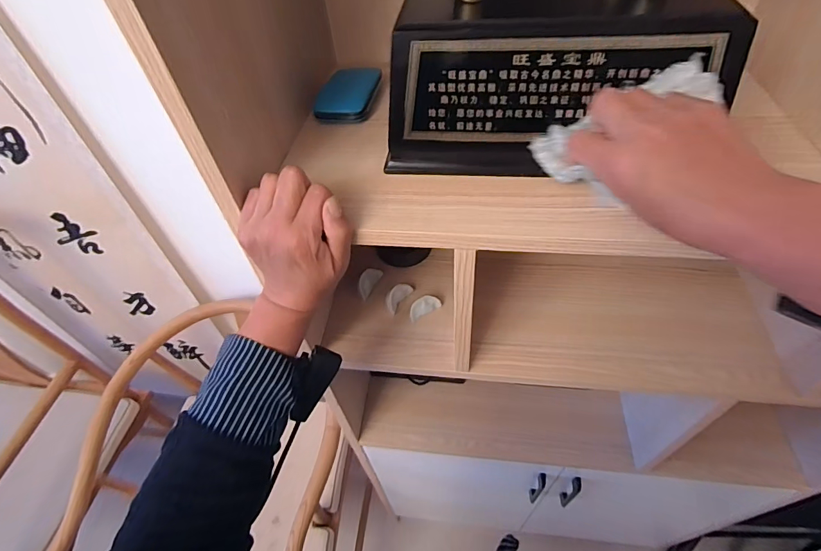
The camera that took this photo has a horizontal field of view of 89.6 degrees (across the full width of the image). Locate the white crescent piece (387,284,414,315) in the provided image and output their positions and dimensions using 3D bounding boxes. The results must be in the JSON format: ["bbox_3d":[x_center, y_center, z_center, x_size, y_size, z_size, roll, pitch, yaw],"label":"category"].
[{"bbox_3d":[-0.016,0.025,0.576,0.015,0.030,0.048,26,56,24],"label":"white crescent piece"}]

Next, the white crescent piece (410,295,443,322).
[{"bbox_3d":[0.019,0.042,0.565,0.047,0.022,0.016,-27,53,-17],"label":"white crescent piece"}]

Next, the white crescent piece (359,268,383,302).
[{"bbox_3d":[-0.063,0.007,0.602,0.014,0.028,0.050,-16,39,49],"label":"white crescent piece"}]

